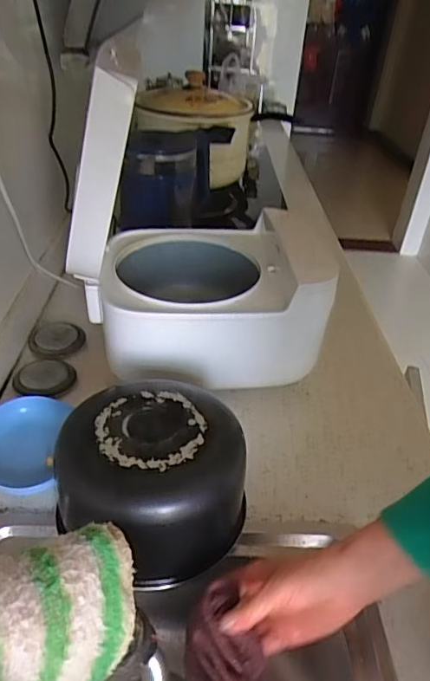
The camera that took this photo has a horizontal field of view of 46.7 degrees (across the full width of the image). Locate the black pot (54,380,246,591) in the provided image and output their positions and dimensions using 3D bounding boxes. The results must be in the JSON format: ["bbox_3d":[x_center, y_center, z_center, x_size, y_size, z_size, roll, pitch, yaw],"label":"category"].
[{"bbox_3d":[-0.058,0.137,0.509,0.173,0.125,0.173,3,36,-2],"label":"black pot"}]

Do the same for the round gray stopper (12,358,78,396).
[{"bbox_3d":[-0.238,0.050,0.697,0.080,0.018,0.084,3,36,-2],"label":"round gray stopper"}]

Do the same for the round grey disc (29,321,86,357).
[{"bbox_3d":[-0.242,-0.004,0.764,0.080,0.016,0.089,-11,39,-20],"label":"round grey disc"}]

